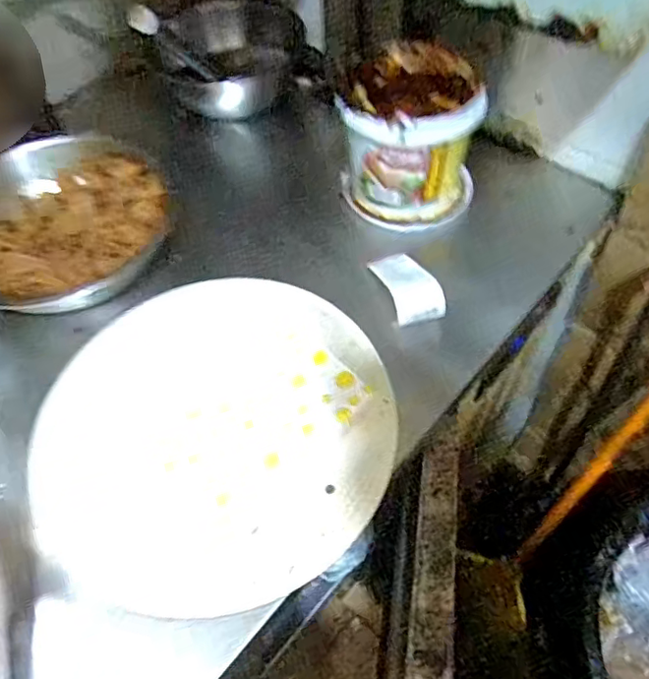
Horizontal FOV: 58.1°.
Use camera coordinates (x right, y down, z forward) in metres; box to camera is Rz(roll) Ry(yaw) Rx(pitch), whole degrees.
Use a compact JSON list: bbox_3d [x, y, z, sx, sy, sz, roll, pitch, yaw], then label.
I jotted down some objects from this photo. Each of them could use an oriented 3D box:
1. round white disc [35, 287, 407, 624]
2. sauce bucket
[{"bbox_3d":[-0.112,0.089,0.604,0.355,0.022,0.341,-1,60,2],"label":"round white disc"},{"bbox_3d":[0.110,-0.261,0.752,0.170,0.149,0.175,6,57,9],"label":"sauce bucket"}]

